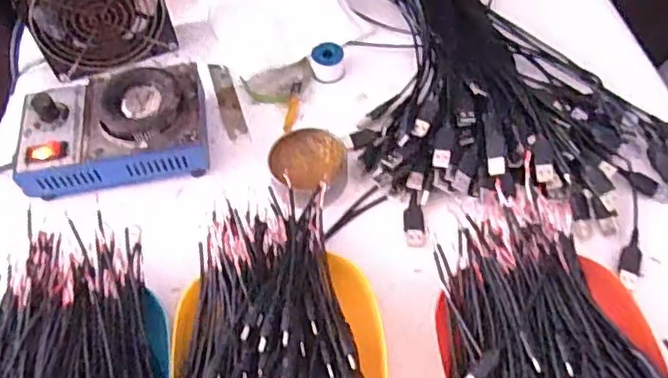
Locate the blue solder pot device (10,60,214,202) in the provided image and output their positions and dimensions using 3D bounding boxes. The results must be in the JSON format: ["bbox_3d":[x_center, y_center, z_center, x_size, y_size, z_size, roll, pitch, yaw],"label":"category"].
[{"bbox_3d":[-0.183,-0.051,0.495,0.149,0.054,0.101,-9,58,-3],"label":"blue solder pot device"}]

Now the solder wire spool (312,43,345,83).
[{"bbox_3d":[-0.005,-0.118,0.555,0.030,0.032,0.026,-3,58,1],"label":"solder wire spool"}]

